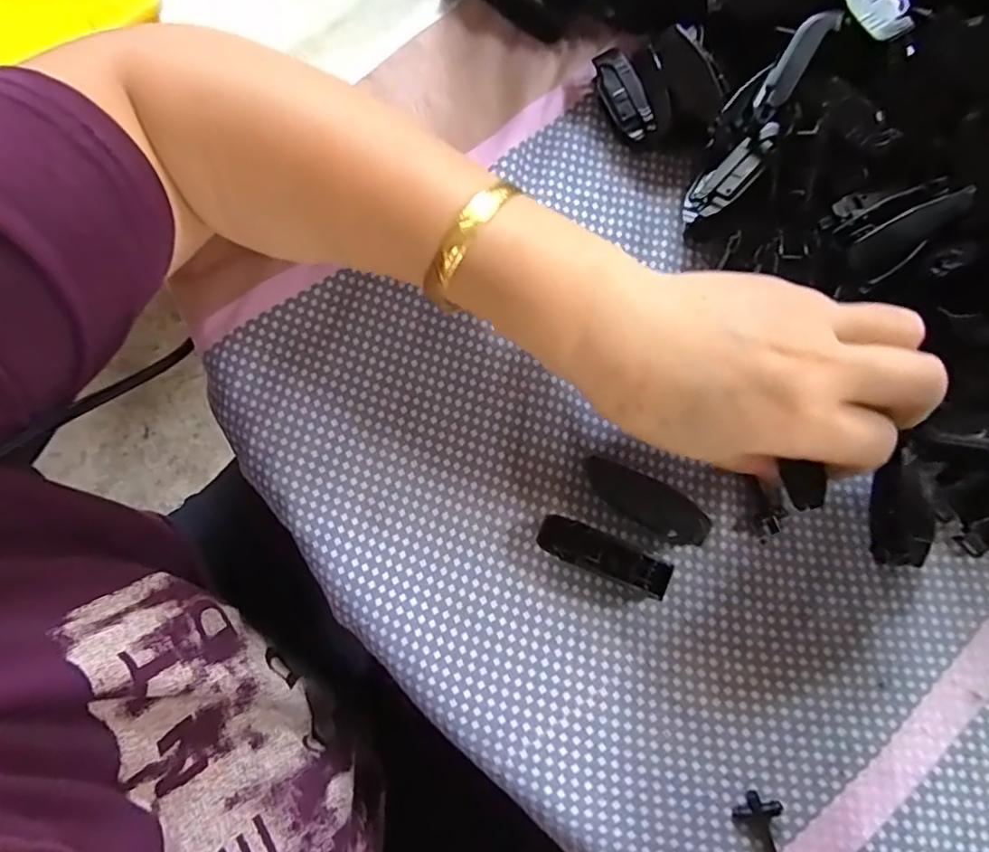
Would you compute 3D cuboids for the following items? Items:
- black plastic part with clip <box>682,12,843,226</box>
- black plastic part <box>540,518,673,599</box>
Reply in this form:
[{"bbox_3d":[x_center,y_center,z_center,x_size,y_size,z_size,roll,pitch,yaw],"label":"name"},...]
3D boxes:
[{"bbox_3d":[0.113,-0.129,0.244,0.021,0.020,0.089,32,110,7],"label":"black plastic part with clip"},{"bbox_3d":[0.045,0.053,0.238,0.054,0.017,0.017,21,80,5],"label":"black plastic part"}]

